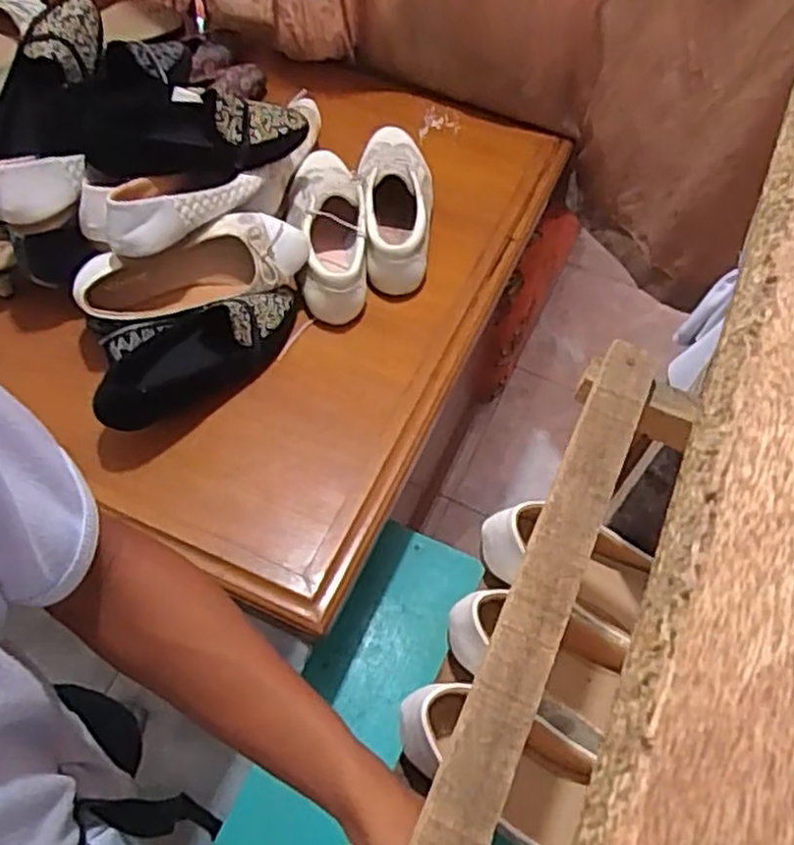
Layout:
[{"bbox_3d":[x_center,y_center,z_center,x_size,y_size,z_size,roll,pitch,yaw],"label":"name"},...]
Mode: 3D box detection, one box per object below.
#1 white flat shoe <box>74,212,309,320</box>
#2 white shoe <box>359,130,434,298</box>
[{"bbox_3d":[-0.214,-0.162,0.775,0.241,0.082,0.057,-18,26,-13],"label":"white flat shoe"},{"bbox_3d":[-0.004,-0.267,0.902,0.090,0.076,0.246,4,56,-3],"label":"white shoe"}]

